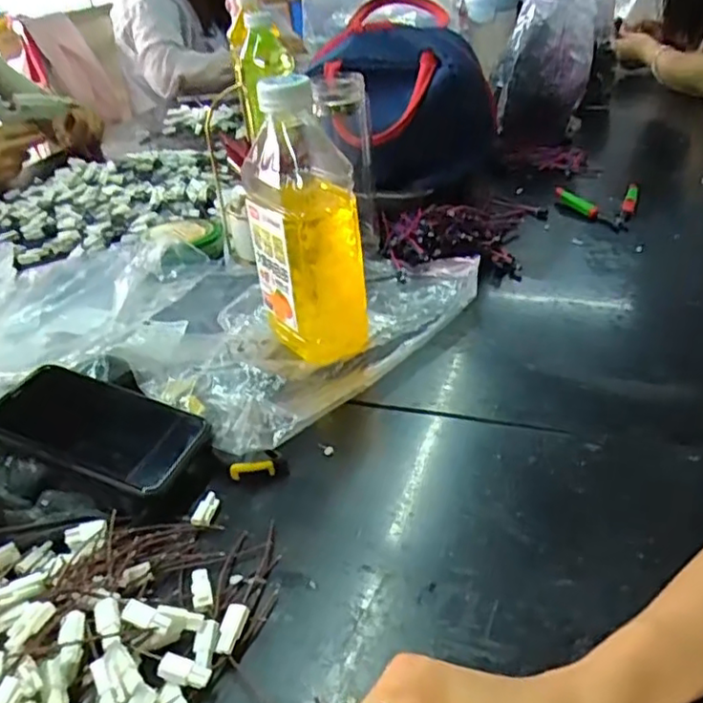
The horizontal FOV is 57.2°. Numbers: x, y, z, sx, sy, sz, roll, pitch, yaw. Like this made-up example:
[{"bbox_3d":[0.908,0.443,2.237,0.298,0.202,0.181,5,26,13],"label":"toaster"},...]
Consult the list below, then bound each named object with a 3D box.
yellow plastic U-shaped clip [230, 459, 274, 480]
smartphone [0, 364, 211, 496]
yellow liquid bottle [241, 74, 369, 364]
[{"bbox_3d":[-0.068,0.083,0.446,0.030,0.015,0.004,-6,33,-3],"label":"yellow plastic U-shaped clip"},{"bbox_3d":[-0.179,0.050,0.453,0.147,0.010,0.078,17,42,15],"label":"smartphone"},{"bbox_3d":[-0.036,-0.101,0.523,0.079,0.212,0.077,-22,37,-22],"label":"yellow liquid bottle"}]

